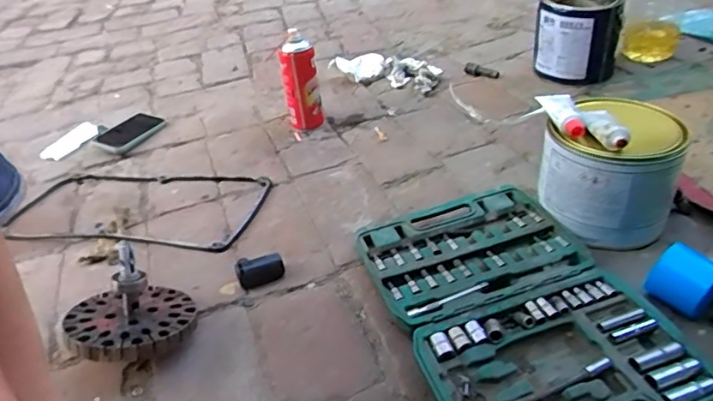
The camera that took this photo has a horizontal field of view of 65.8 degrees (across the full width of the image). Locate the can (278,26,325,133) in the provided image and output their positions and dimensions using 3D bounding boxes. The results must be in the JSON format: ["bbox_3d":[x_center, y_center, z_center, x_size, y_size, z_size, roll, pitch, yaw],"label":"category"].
[{"bbox_3d":[-0.101,-0.206,1.012,0.066,0.172,0.070,-11,35,-5],"label":"can"}]

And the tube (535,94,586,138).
[{"bbox_3d":[0.257,-0.113,0.691,0.036,0.019,0.107,-5,35,2],"label":"tube"}]

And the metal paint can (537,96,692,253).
[{"bbox_3d":[0.316,-0.037,0.684,0.132,0.117,0.146,-29,41,-28],"label":"metal paint can"}]

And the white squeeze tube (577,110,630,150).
[{"bbox_3d":[0.290,-0.089,0.648,0.029,0.027,0.091,-6,35,0],"label":"white squeeze tube"}]

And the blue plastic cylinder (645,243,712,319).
[{"bbox_3d":[0.353,0.083,0.596,0.045,0.052,0.063,-25,39,-24],"label":"blue plastic cylinder"}]

